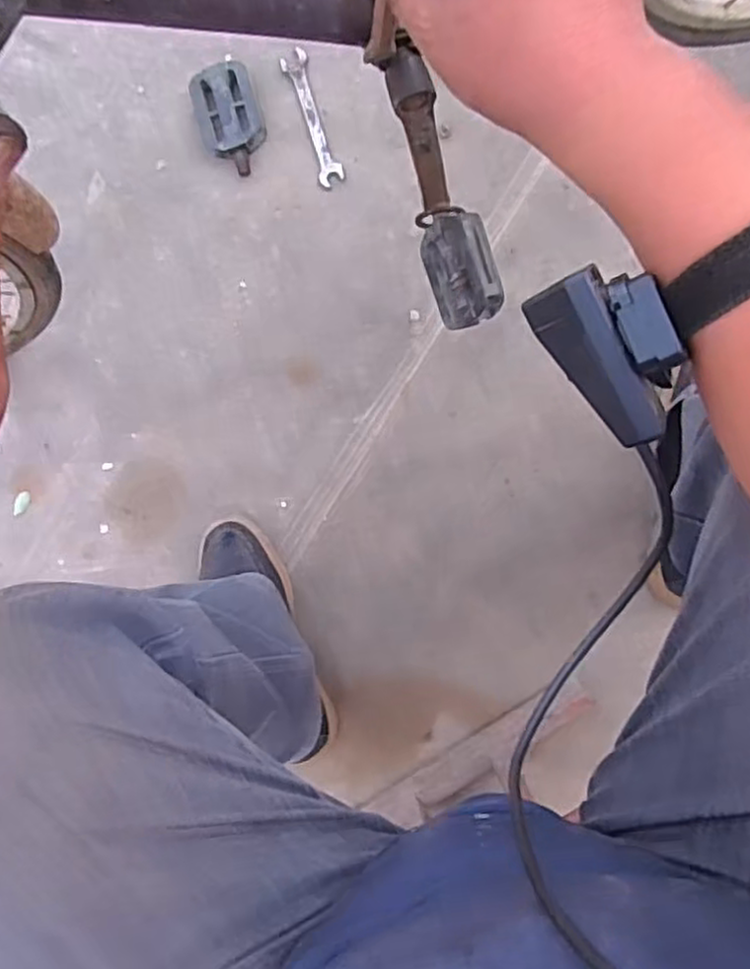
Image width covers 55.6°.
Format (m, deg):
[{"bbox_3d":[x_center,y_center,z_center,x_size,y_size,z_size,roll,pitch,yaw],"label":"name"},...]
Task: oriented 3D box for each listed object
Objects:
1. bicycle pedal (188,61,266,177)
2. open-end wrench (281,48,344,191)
[{"bbox_3d":[-0.157,-0.399,0.777,0.066,0.024,0.108,-16,89,7],"label":"bicycle pedal"},{"bbox_3d":[-0.067,-0.394,0.767,0.028,0.005,0.147,-18,89,7],"label":"open-end wrench"}]

